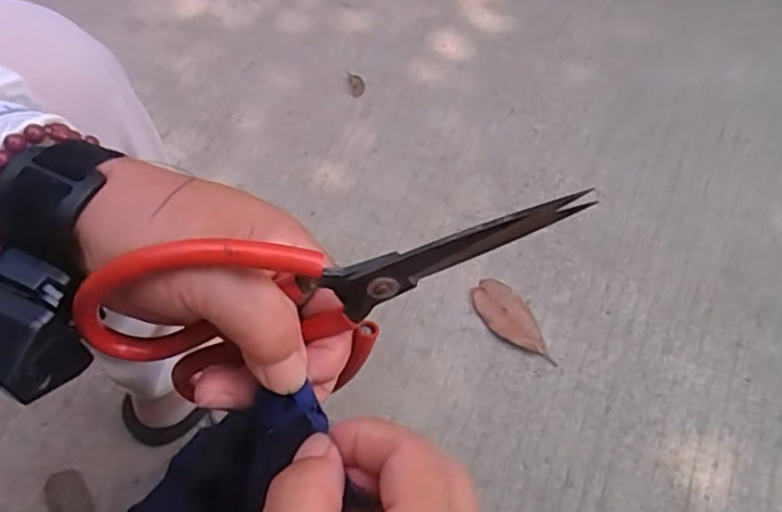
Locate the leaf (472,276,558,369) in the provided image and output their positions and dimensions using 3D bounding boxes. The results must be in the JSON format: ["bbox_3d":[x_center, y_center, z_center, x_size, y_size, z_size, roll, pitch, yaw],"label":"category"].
[{"bbox_3d":[0.156,0.081,0.770,0.059,0.015,0.130,-36,70,-16],"label":"leaf"}]

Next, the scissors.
[{"bbox_3d":[-0.025,0.019,0.232,0.186,0.084,0.008,-8,46,8],"label":"scissors"}]

